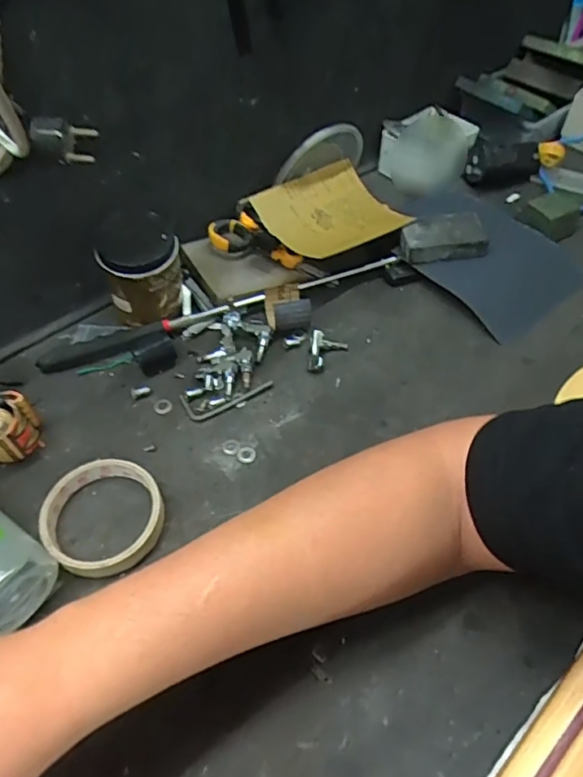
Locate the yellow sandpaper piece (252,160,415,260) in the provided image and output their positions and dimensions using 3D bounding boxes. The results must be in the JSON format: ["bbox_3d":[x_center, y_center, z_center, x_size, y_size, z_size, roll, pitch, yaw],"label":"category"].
[{"bbox_3d":[0.044,-0.178,0.572,0.132,0.043,0.105,-38,62,-26],"label":"yellow sandpaper piece"}]

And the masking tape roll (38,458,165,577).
[{"bbox_3d":[-0.139,0.094,0.410,0.081,0.020,0.085,1,52,-1],"label":"masking tape roll"}]

